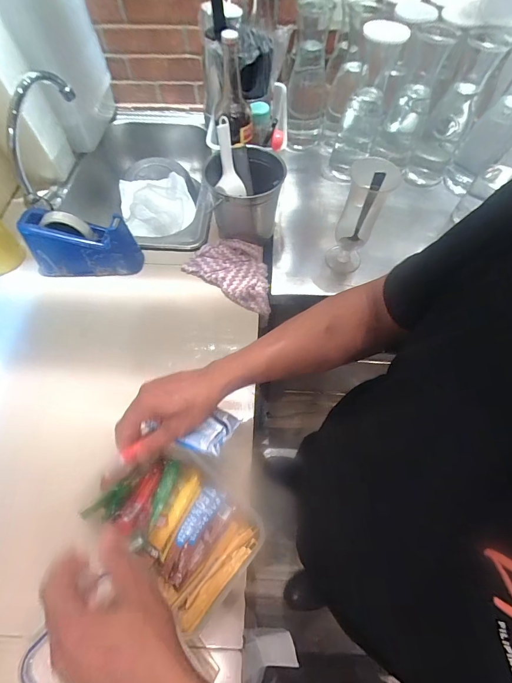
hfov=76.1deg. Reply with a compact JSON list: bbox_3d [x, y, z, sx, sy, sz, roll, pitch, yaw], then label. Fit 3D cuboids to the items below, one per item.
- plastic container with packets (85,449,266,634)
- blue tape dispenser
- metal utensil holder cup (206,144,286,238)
[{"bbox_3d":[-0.092,0.216,0.394,0.176,0.047,0.127,39,67,17],"label":"plastic container with packets"},{"bbox_3d":[-0.332,-0.190,0.635,0.195,0.100,0.082,-2,61,0],"label":"blue tape dispenser"},{"bbox_3d":[-0.019,-0.292,0.674,0.139,0.156,0.151,0,61,1],"label":"metal utensil holder cup"}]

